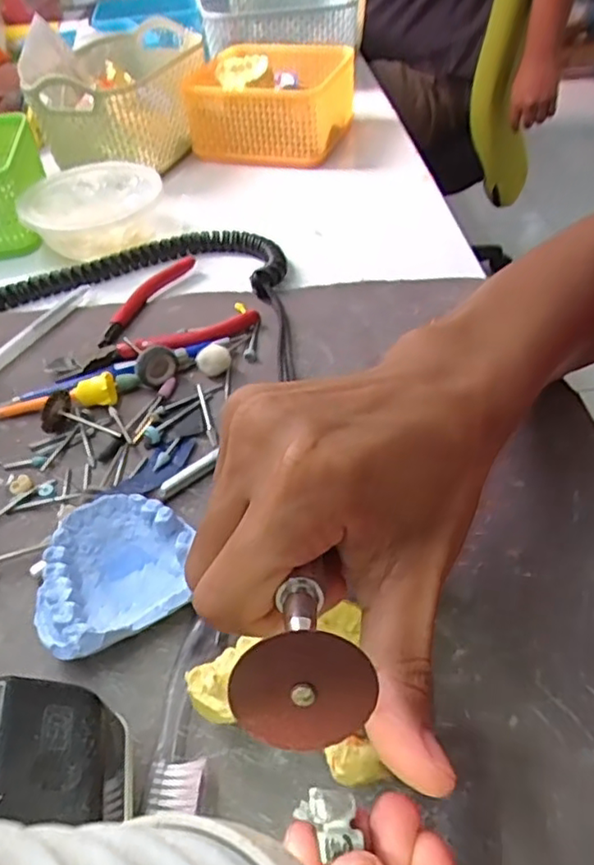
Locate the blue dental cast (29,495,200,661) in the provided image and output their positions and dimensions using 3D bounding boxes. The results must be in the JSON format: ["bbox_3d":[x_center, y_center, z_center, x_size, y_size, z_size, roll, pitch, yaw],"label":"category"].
[{"bbox_3d":[-0.072,0.060,0.259,0.054,0.029,0.064,-2,45,0],"label":"blue dental cast"}]

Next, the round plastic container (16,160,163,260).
[{"bbox_3d":[-0.153,-0.171,0.490,0.098,0.045,0.098,-1,45,1],"label":"round plastic container"}]

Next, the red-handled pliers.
[{"bbox_3d":[-0.085,-0.086,0.420,0.106,0.012,0.113,-11,46,-8],"label":"red-handled pliers"}]

